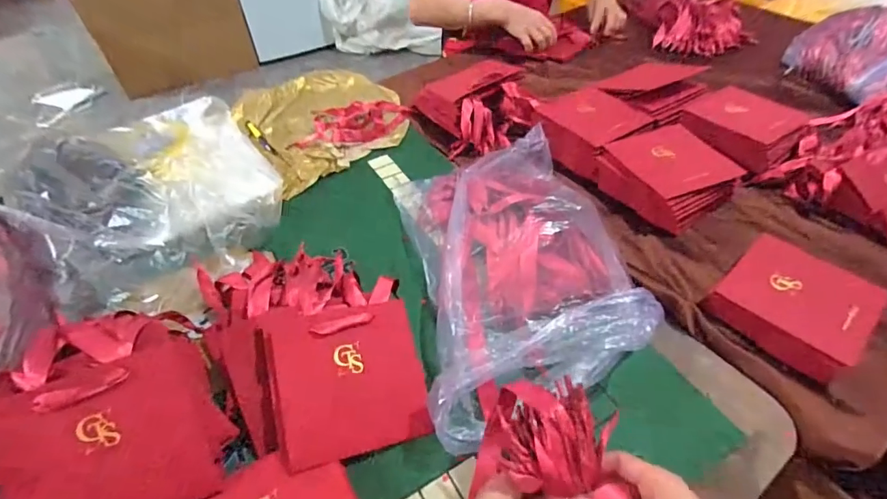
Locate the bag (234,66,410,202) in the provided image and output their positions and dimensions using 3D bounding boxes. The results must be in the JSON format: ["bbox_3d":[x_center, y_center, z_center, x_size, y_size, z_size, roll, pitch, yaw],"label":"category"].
[{"bbox_3d":[-0.224,-0.254,0.896,0.286,0.032,0.347,-27,50,-22],"label":"bag"}]

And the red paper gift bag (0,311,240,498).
[{"bbox_3d":[-0.295,0.159,0.417,0.156,0.058,0.205,-23,89,-25],"label":"red paper gift bag"}]

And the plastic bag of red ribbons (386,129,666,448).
[{"bbox_3d":[0.087,-0.001,0.573,0.256,0.089,0.405,-9,46,-6],"label":"plastic bag of red ribbons"}]

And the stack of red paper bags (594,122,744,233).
[{"bbox_3d":[0.328,-0.115,0.688,0.166,0.055,0.168,-27,50,-22],"label":"stack of red paper bags"}]

